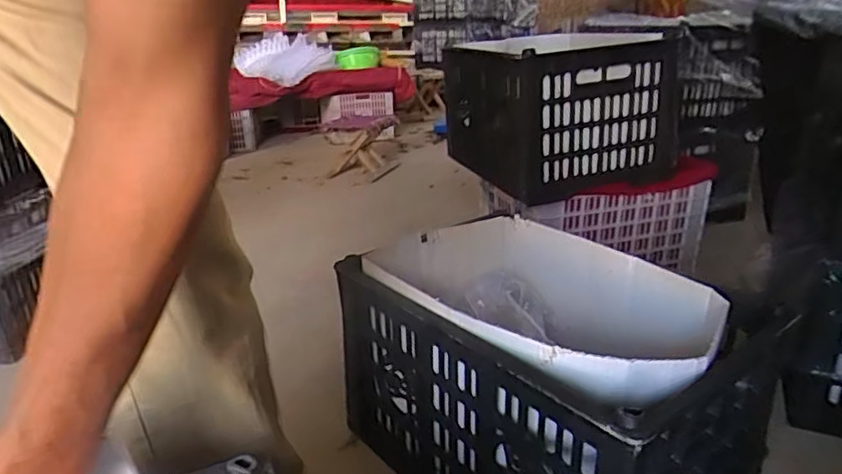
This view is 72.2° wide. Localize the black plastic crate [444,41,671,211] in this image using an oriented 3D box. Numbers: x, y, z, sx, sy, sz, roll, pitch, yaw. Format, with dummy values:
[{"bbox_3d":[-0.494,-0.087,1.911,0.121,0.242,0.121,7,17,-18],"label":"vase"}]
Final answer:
[{"bbox_3d":[0.289,-0.288,1.334,0.348,0.287,0.509,-10,22,-17],"label":"black plastic crate"}]

